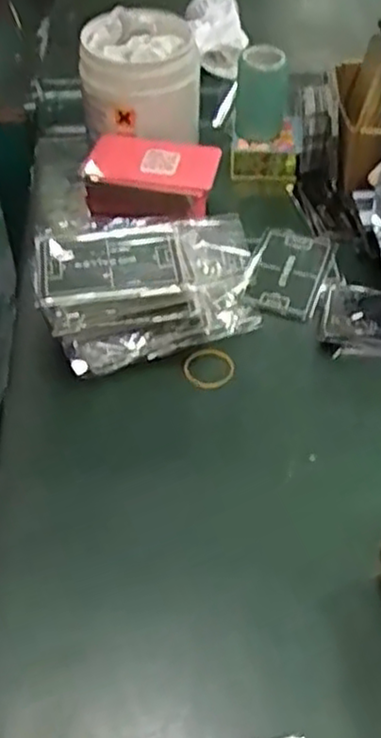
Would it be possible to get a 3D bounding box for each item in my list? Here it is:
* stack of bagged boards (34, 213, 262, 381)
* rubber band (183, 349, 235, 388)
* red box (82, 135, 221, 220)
[{"bbox_3d":[-0.026,-0.047,0.467,0.140,0.067,0.088,-10,49,-8],"label":"stack of bagged boards"},{"bbox_3d":[0.012,0.001,0.469,0.033,0.007,0.028,-3,57,0],"label":"rubber band"},{"bbox_3d":[-0.030,-0.146,0.537,0.098,0.032,0.082,6,49,5],"label":"red box"}]

